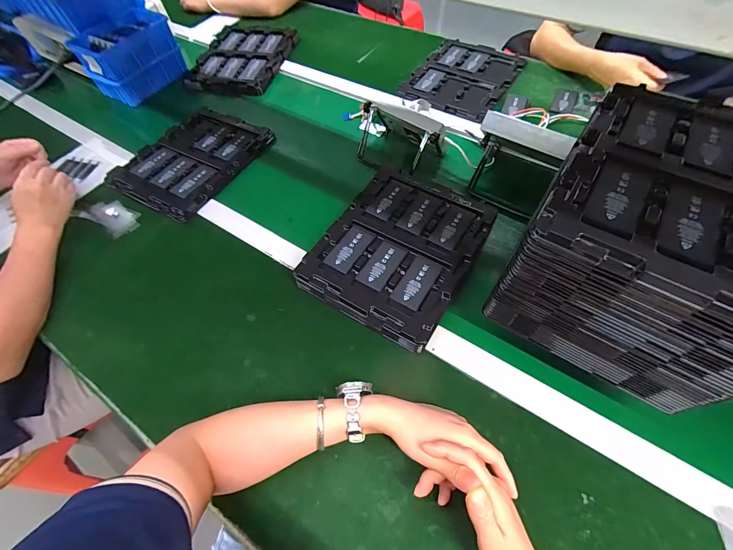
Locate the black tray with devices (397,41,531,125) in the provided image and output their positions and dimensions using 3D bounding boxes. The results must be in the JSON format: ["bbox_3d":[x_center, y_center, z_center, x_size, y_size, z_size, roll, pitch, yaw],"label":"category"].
[{"bbox_3d":[0.230,-0.476,0.806,0.217,0.015,0.302,28,64,18],"label":"black tray with devices"}]

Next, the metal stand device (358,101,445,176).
[{"bbox_3d":[0.063,-0.262,0.637,0.156,0.079,0.097,33,66,20],"label":"metal stand device"}]

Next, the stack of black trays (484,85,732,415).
[{"bbox_3d":[0.304,-0.038,0.372,0.207,0.165,0.264,30,65,19],"label":"stack of black trays"}]

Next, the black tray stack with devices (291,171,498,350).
[{"bbox_3d":[0.052,-0.043,0.534,0.216,0.040,0.275,28,64,18],"label":"black tray stack with devices"}]

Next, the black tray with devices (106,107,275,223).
[{"bbox_3d":[-0.351,-0.241,0.687,0.217,0.016,0.276,25,64,17],"label":"black tray with devices"}]

